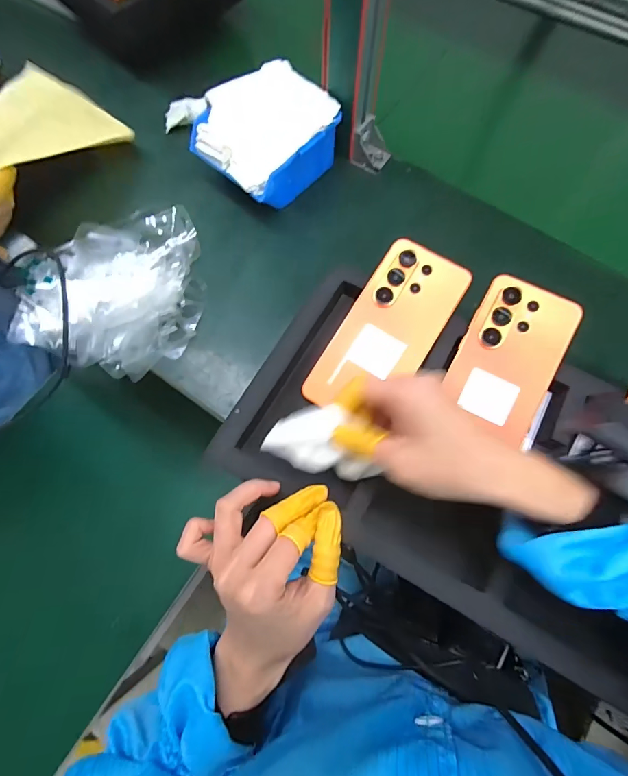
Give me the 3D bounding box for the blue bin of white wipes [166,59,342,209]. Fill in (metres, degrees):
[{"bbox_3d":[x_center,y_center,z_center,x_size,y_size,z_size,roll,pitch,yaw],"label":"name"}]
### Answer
[{"bbox_3d":[-0.058,-0.290,0.458,0.131,0.070,0.141,42,75,13],"label":"blue bin of white wipes"}]

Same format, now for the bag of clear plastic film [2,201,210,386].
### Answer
[{"bbox_3d":[-0.214,-0.115,0.430,0.189,0.034,0.193,15,71,5],"label":"bag of clear plastic film"}]

